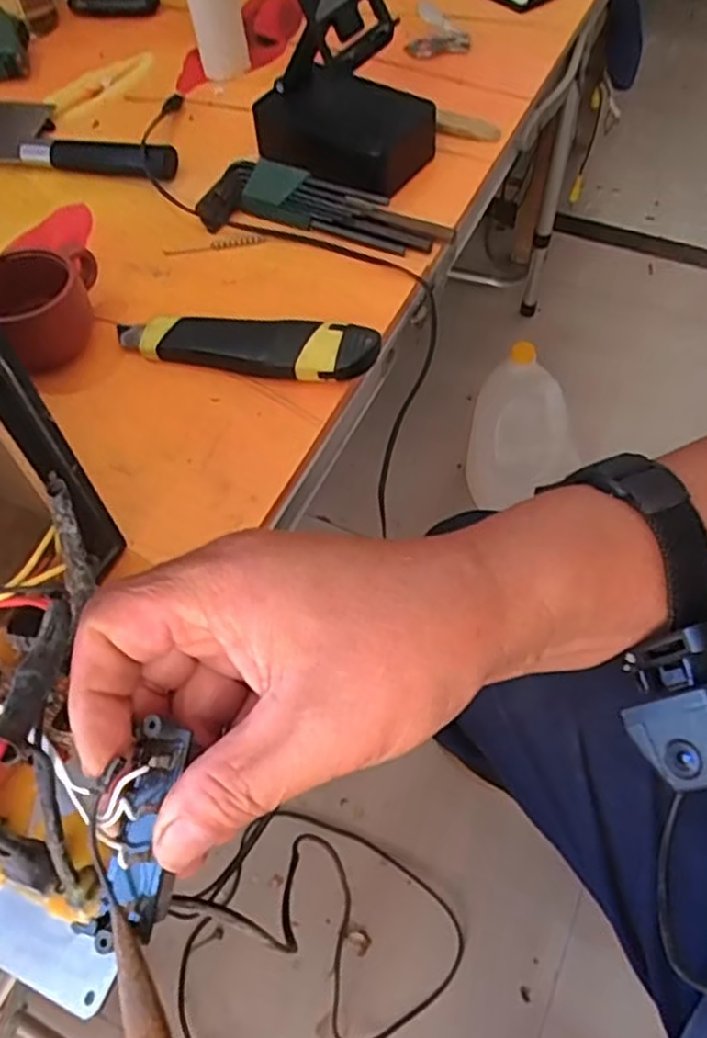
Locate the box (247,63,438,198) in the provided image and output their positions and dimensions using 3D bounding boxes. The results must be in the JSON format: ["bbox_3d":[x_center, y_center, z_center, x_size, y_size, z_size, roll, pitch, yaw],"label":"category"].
[{"bbox_3d":[-0.008,-0.288,0.523,0.119,0.050,0.070,30,63,19],"label":"box"}]

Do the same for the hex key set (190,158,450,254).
[{"bbox_3d":[-0.020,-0.218,0.495,0.174,0.024,0.049,11,59,8],"label":"hex key set"}]

